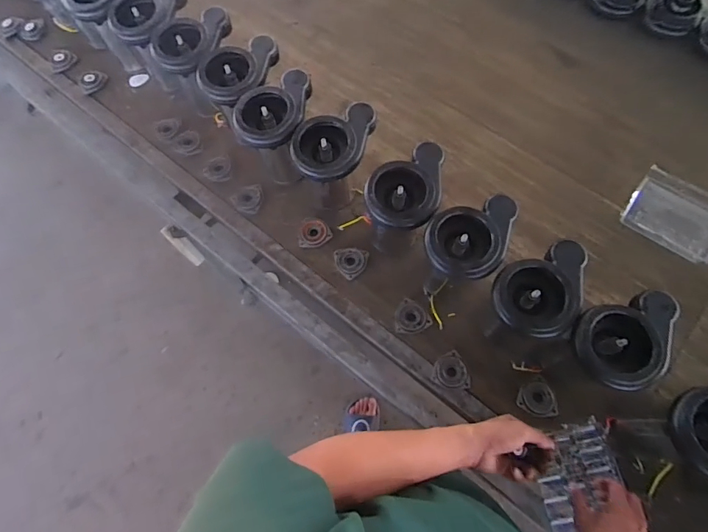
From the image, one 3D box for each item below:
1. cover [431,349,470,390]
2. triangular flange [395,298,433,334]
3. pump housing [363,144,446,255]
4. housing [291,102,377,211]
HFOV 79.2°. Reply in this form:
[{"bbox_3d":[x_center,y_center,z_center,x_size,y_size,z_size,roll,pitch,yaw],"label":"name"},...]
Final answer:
[{"bbox_3d":[0.175,0.188,0.775,0.065,0.019,0.065,-4,70,1],"label":"cover"},{"bbox_3d":[0.111,0.094,0.806,0.066,0.010,0.064,-1,70,2],"label":"triangular flange"},{"bbox_3d":[0.086,-0.110,0.785,0.125,0.180,0.166,15,71,8],"label":"pump housing"},{"bbox_3d":[-0.034,-0.190,0.820,0.137,0.178,0.149,5,70,4],"label":"housing"}]

